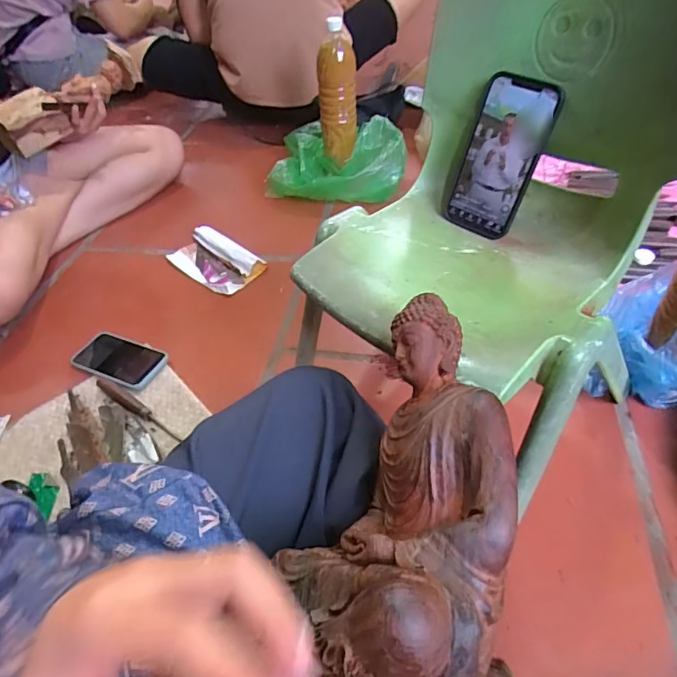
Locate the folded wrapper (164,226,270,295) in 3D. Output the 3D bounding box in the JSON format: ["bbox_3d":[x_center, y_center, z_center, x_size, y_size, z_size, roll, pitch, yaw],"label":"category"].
[{"bbox_3d":[-0.244,-0.153,0.956,0.207,0.030,0.107,32,57,32],"label":"folded wrapper"}]

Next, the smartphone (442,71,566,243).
[{"bbox_3d":[0.173,-0.196,0.527,0.083,0.160,0.014,33,38,27],"label":"smartphone"}]

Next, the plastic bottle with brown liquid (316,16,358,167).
[{"bbox_3d":[-0.003,-0.527,1.050,0.082,0.263,0.085,-5,45,2],"label":"plastic bottle with brown liquid"}]

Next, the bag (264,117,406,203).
[{"bbox_3d":[-0.007,-0.410,1.106,0.298,0.135,0.272,-1,46,5],"label":"bag"}]

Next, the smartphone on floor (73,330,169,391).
[{"bbox_3d":[-0.356,0.032,0.779,0.162,0.019,0.081,16,49,20],"label":"smartphone on floor"}]

